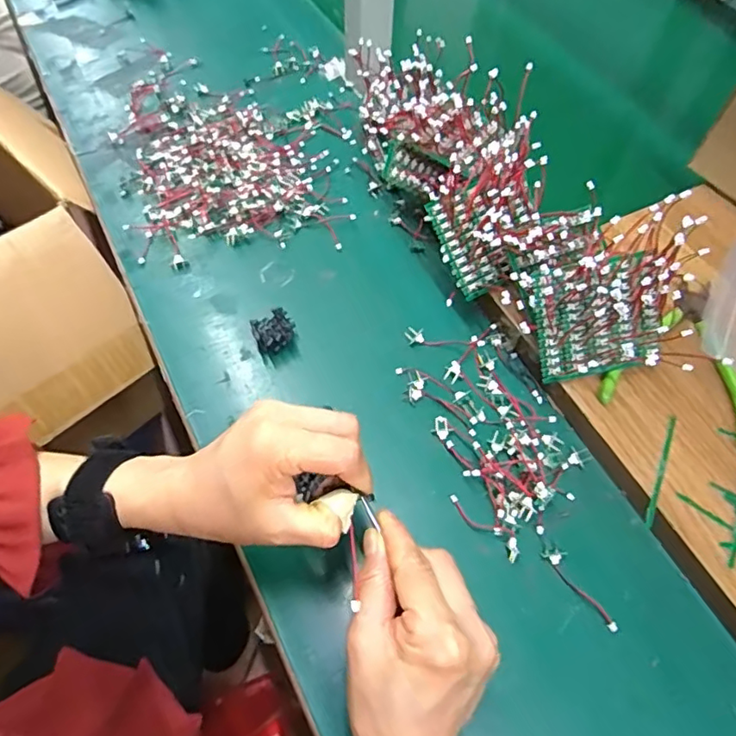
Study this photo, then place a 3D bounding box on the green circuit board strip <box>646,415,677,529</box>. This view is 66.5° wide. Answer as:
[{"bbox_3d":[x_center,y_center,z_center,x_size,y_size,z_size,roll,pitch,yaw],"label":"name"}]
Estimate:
[{"bbox_3d":[0.201,0.068,0.383,0.005,0.006,0.086,23,66,13],"label":"green circuit board strip"}]

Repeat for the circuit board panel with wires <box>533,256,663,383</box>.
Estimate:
[{"bbox_3d":[0.162,-0.035,0.398,0.082,0.017,0.082,-11,105,8],"label":"circuit board panel with wires"}]

